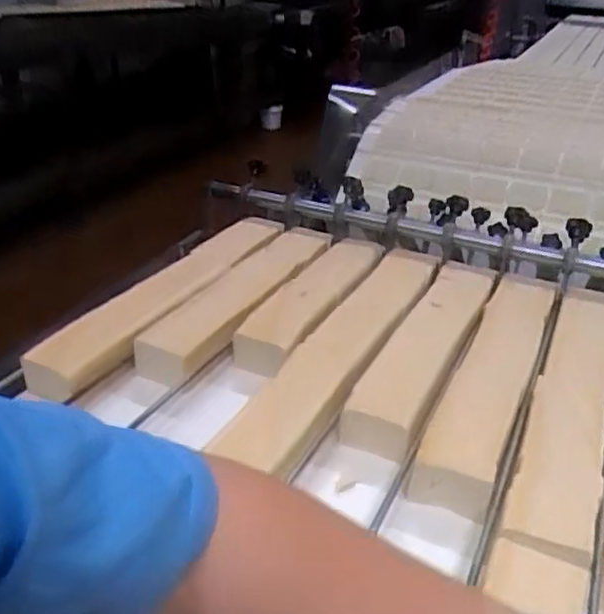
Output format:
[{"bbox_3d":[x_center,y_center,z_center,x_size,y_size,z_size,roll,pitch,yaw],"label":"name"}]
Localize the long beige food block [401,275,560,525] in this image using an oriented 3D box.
[{"bbox_3d":[0.233,0.083,0.816,0.082,0.049,0.445,15,33,21],"label":"long beige food block"}]

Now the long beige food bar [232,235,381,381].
[{"bbox_3d":[0.021,-0.009,0.960,0.087,0.053,0.354,17,33,23],"label":"long beige food bar"}]

